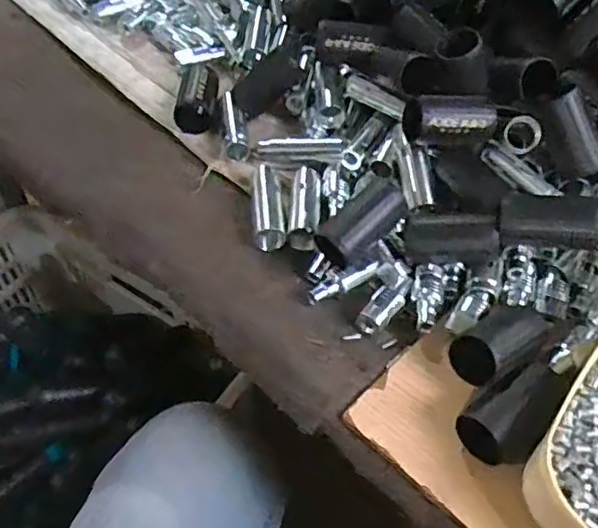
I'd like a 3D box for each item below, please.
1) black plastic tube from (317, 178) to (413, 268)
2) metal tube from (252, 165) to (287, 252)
[{"bbox_3d":[0.045,-0.027,0.415,0.066,0.036,0.031,-42,62,-4],"label":"black plastic tube"},{"bbox_3d":[-0.025,-0.044,0.463,0.023,0.017,0.074,-4,52,-7],"label":"metal tube"}]

